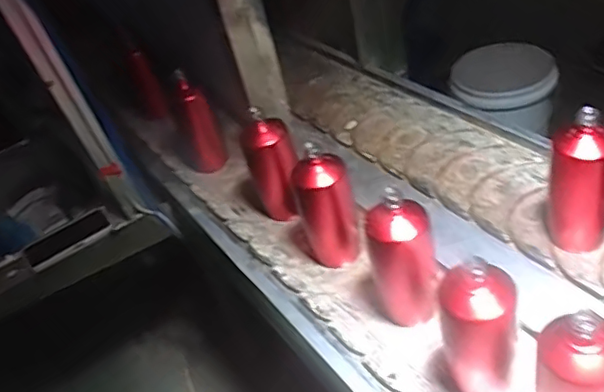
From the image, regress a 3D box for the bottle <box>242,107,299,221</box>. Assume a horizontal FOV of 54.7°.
[{"bbox_3d":[-0.050,-0.050,0.991,0.079,0.203,0.062,-2,42,1],"label":"bottle"}]

